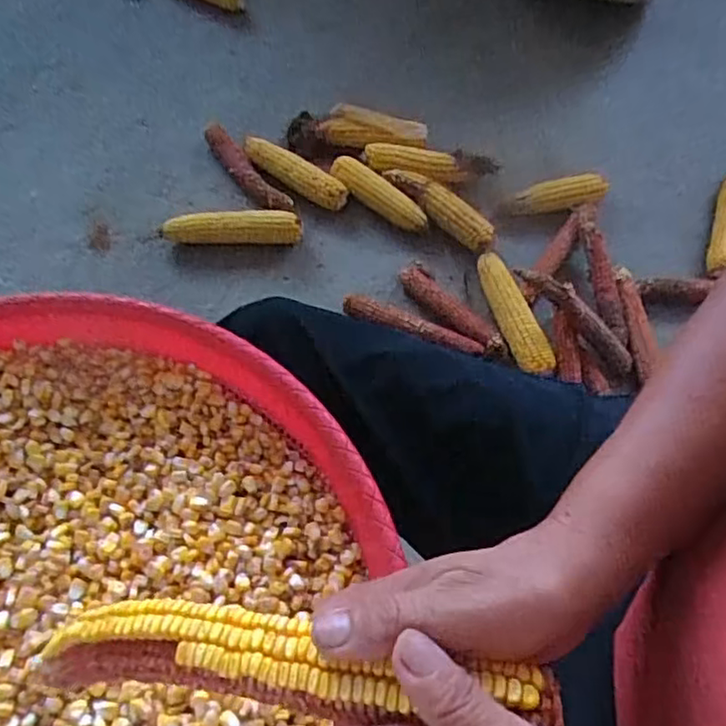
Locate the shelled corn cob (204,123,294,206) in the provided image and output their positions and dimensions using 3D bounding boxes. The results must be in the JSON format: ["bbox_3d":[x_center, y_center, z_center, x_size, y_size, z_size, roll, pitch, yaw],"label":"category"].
[{"bbox_3d":[-0.186,-0.307,1.004,0.038,0.041,0.196,-40,71,-17],"label":"shelled corn cob"}]

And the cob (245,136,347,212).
[{"bbox_3d":[-0.107,-0.303,1.004,0.183,0.039,0.036,29,68,13],"label":"cob"}]

